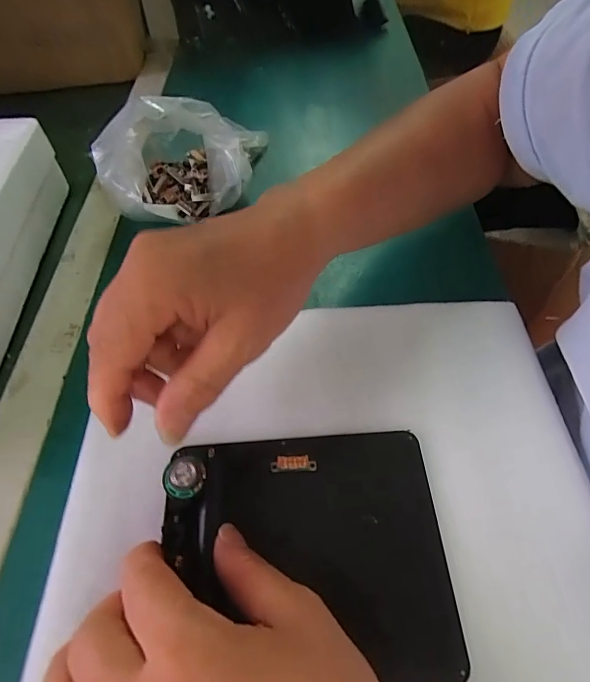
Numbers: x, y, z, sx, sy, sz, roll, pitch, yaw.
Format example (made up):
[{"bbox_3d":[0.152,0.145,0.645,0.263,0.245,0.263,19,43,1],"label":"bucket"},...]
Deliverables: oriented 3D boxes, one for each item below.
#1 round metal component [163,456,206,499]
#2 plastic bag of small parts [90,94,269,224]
[{"bbox_3d":[-0.055,0.067,0.217,0.021,0.007,0.019,-14,69,3],"label":"round metal component"},{"bbox_3d":[-0.093,-0.143,0.358,0.098,0.078,0.097,18,56,16],"label":"plastic bag of small parts"}]

